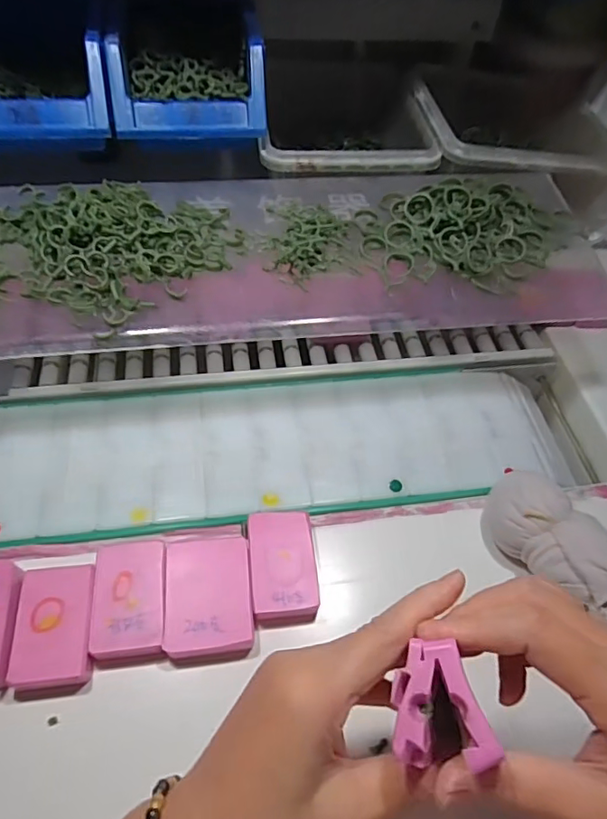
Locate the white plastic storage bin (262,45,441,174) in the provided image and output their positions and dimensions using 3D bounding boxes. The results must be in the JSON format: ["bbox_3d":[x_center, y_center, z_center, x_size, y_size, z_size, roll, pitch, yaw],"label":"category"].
[{"bbox_3d":[0.044,-0.279,0.536,0.153,0.077,0.223,4,54,-2],"label":"white plastic storage bin"}]

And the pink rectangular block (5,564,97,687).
[{"bbox_3d":[-0.151,0.133,0.328,0.043,0.019,0.068,-4,55,-8],"label":"pink rectangular block"}]

